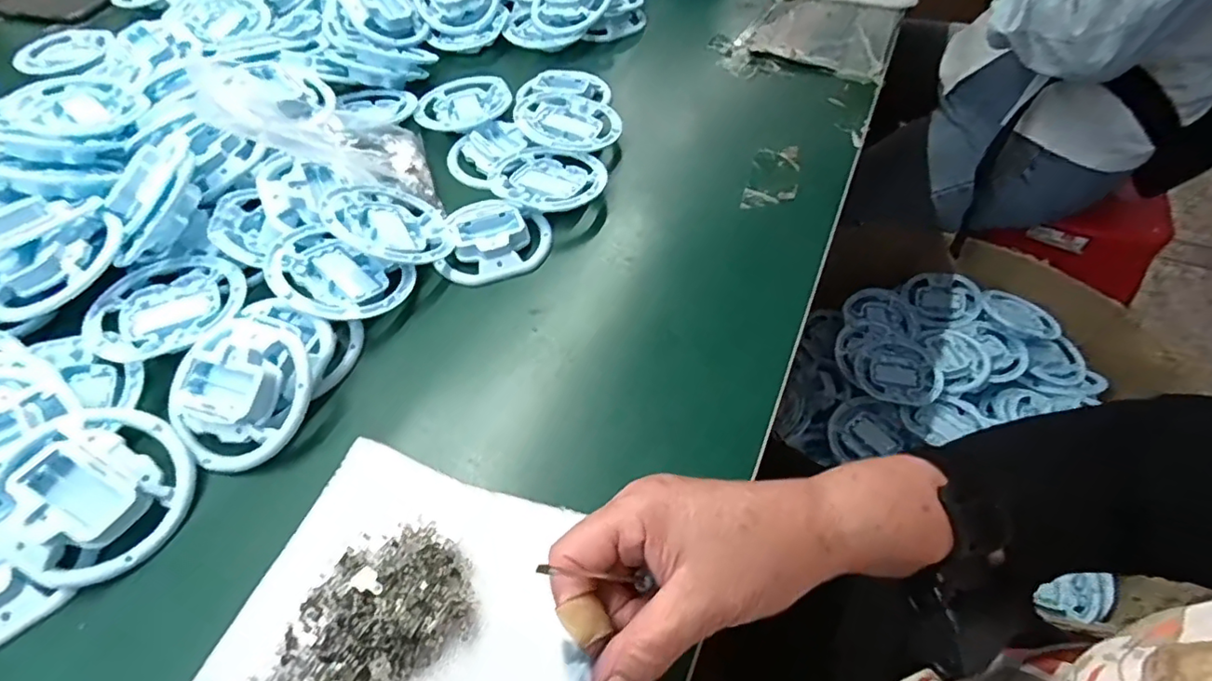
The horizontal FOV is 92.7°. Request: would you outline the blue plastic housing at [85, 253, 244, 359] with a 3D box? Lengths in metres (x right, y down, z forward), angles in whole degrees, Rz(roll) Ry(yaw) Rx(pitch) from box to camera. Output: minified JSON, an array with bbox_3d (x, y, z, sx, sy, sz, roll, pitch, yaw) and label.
[{"bbox_3d":[-0.329,-0.029,0.434,0.106,0.019,0.101,-10,54,-6],"label":"blue plastic housing"}]

